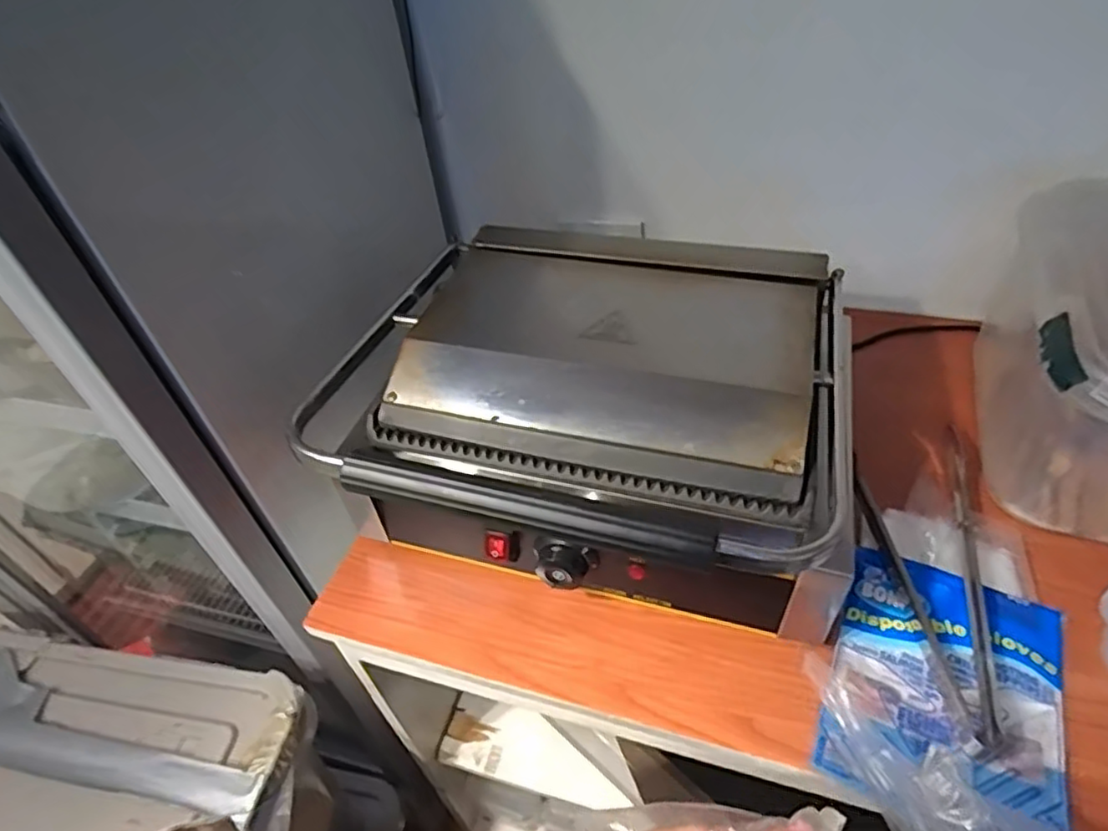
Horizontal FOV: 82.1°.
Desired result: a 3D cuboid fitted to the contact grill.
[{"bbox_3d":[0.034,-0.004,0.582,0.419,0.168,0.359,9,46,15],"label":"contact grill"}]

